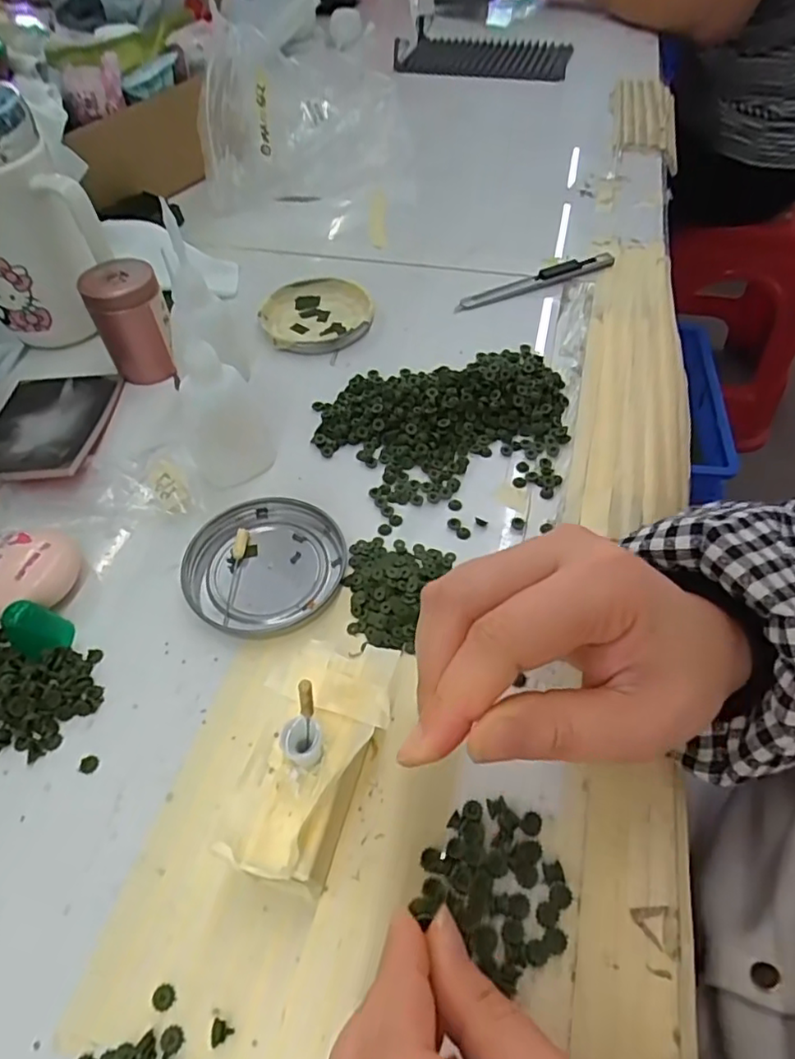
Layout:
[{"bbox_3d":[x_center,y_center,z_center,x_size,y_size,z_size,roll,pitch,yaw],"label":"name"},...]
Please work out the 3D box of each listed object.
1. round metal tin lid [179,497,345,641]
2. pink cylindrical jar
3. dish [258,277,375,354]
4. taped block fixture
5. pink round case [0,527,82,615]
[{"bbox_3d":[-0.066,0.016,0.306,0.079,0.008,0.074,-1,53,1],"label":"round metal tin lid"},{"bbox_3d":[-0.169,-0.133,0.389,0.044,0.059,0.050,-21,55,-14],"label":"pink cylindrical jar"},{"bbox_3d":[-0.058,-0.156,0.440,0.077,0.012,0.080,-1,53,1],"label":"dish"},{"bbox_3d":[-0.031,0.088,0.233,0.046,0.036,0.085,12,54,10],"label":"taped block fixture"},{"bbox_3d":[-0.181,0.021,0.294,0.040,0.019,0.043,-1,53,1],"label":"pink round case"}]

